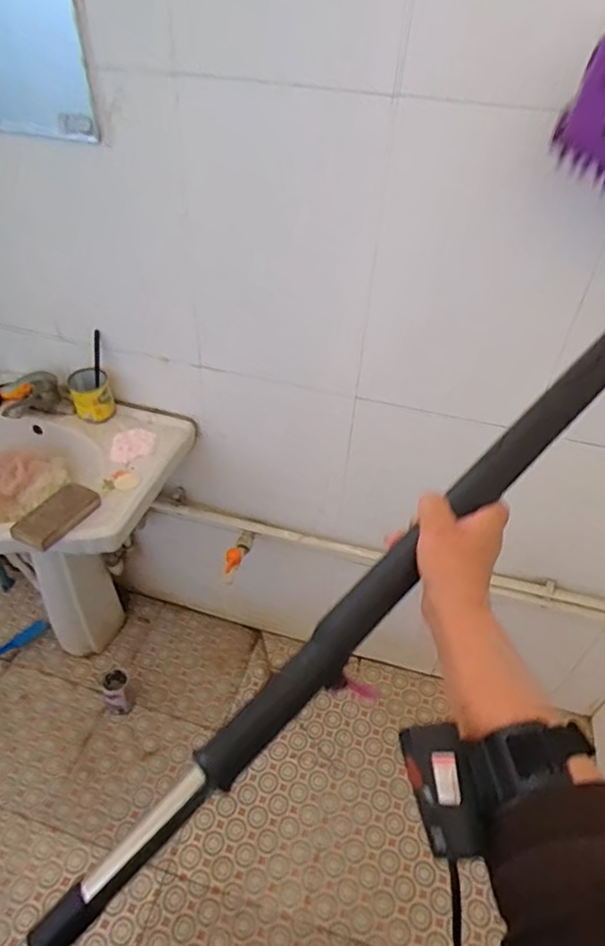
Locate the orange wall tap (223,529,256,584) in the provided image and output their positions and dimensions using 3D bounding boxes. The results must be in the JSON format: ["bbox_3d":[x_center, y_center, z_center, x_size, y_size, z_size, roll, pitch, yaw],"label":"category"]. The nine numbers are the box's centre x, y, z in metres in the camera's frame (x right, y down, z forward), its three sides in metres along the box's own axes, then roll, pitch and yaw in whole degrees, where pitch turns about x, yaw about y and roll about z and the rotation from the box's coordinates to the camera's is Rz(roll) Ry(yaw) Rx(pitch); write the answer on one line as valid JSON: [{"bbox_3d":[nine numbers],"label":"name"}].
[{"bbox_3d":[-0.143,0.177,1.205,0.034,0.060,0.154,12,26,10],"label":"orange wall tap"}]

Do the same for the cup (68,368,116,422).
[{"bbox_3d":[-0.423,-0.157,1.111,0.075,0.093,0.062,-18,47,-21],"label":"cup"}]

